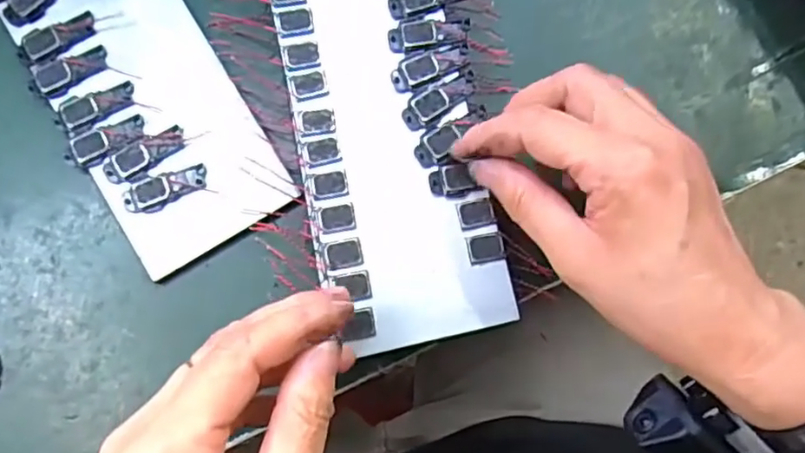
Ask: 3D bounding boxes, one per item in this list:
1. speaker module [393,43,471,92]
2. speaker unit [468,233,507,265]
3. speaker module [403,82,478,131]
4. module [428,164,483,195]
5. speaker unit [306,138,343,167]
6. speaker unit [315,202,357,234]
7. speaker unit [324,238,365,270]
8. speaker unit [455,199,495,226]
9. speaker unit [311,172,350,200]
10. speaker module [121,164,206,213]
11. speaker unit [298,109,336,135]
[{"bbox_3d":[0.014,-0.075,0.297,0.039,0.004,0.015,-16,85,-5],"label":"speaker module"},{"bbox_3d":[0.039,0.010,0.285,0.017,0.004,0.013,-11,85,-5],"label":"speaker unit"},{"bbox_3d":[0.017,-0.059,0.295,0.037,0.004,0.014,-33,87,-6],"label":"speaker module"},{"bbox_3d":[0.023,-0.021,0.289,0.021,0.006,0.014,-12,85,-5],"label":"module"},{"bbox_3d":[-0.037,-0.034,0.289,0.016,0.004,0.011,-13,90,-11],"label":"speaker unit"},{"bbox_3d":[-0.030,-0.004,0.284,0.018,0.004,0.013,-10,85,-4],"label":"speaker unit"},{"bbox_3d":[-0.026,0.012,0.282,0.017,0.004,0.013,-11,85,-5],"label":"speaker unit"},{"bbox_3d":[0.034,-0.006,0.286,0.017,0.004,0.011,-11,85,-5],"label":"speaker unit"},{"bbox_3d":[-0.033,-0.019,0.286,0.016,0.004,0.012,-11,85,-5],"label":"speaker unit"},{"bbox_3d":[-0.113,-0.017,0.297,0.040,0.004,0.015,-17,86,-5],"label":"speaker module"},{"bbox_3d":[-0.040,-0.049,0.291,0.017,0.004,0.011,-5,85,-4],"label":"speaker unit"}]

